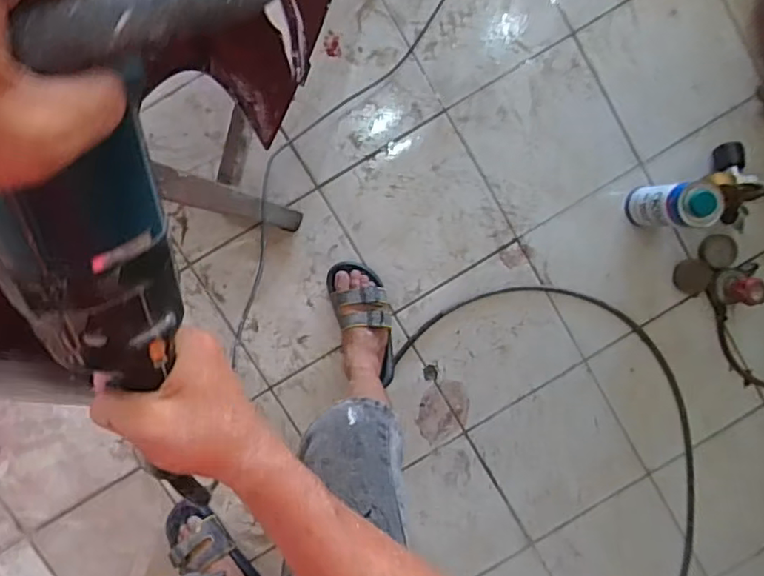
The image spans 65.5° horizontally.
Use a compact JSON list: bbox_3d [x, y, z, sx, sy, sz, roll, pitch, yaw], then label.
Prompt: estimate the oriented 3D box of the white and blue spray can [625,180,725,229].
[{"bbox_3d":[0.544,-0.153,1.111,0.078,0.208,0.079,0,97,-3],"label":"white and blue spray can"}]

